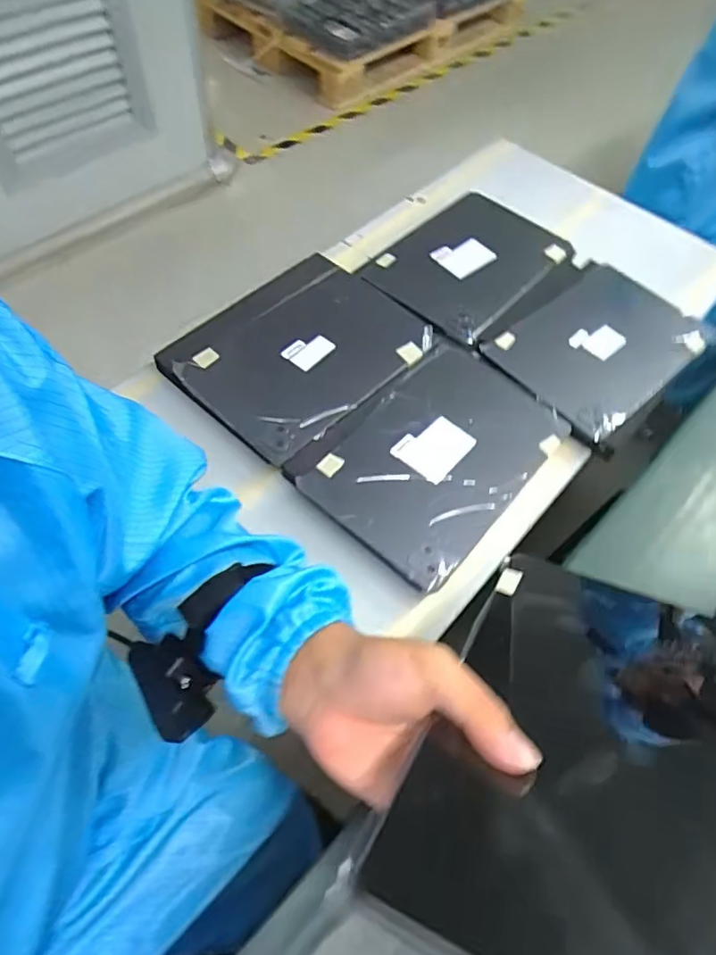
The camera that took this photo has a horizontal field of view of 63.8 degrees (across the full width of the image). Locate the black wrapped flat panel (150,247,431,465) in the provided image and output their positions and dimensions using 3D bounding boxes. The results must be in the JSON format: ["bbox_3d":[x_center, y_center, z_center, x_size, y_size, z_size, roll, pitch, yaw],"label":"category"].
[{"bbox_3d":[-0.064,-0.147,0.654,0.220,0.021,0.259,36,63,16],"label":"black wrapped flat panel"}]

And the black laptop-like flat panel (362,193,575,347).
[{"bbox_3d":[0.145,-0.289,0.746,0.178,0.011,0.257,37,64,17],"label":"black laptop-like flat panel"}]

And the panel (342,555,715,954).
[{"bbox_3d":[0.125,0.128,0.278,0.165,0.008,0.247,16,30,23],"label":"panel"}]

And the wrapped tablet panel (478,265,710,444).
[{"bbox_3d":[0.293,-0.163,0.694,0.254,0.022,0.173,-36,68,-23],"label":"wrapped tablet panel"}]

